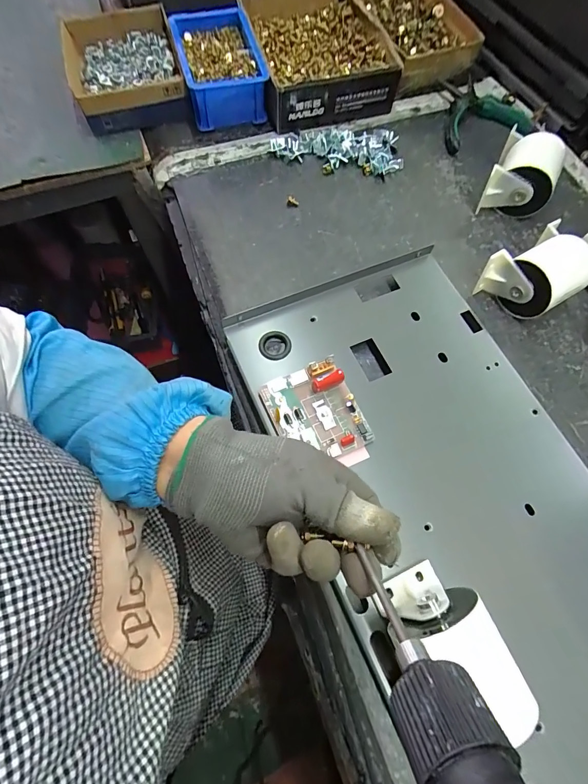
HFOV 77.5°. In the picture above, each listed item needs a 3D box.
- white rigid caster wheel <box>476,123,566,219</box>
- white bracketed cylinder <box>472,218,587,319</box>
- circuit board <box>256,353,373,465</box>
[{"bbox_3d":[0.263,-0.248,0.421,0.070,0.059,0.091,29,70,9],"label":"white rigid caster wheel"},{"bbox_3d":[0.247,-0.117,0.374,0.087,0.052,0.071,-32,72,-12],"label":"white bracketed cylinder"},{"bbox_3d":[0.020,0.021,0.307,0.070,0.025,0.090,-25,71,-10],"label":"circuit board"}]

